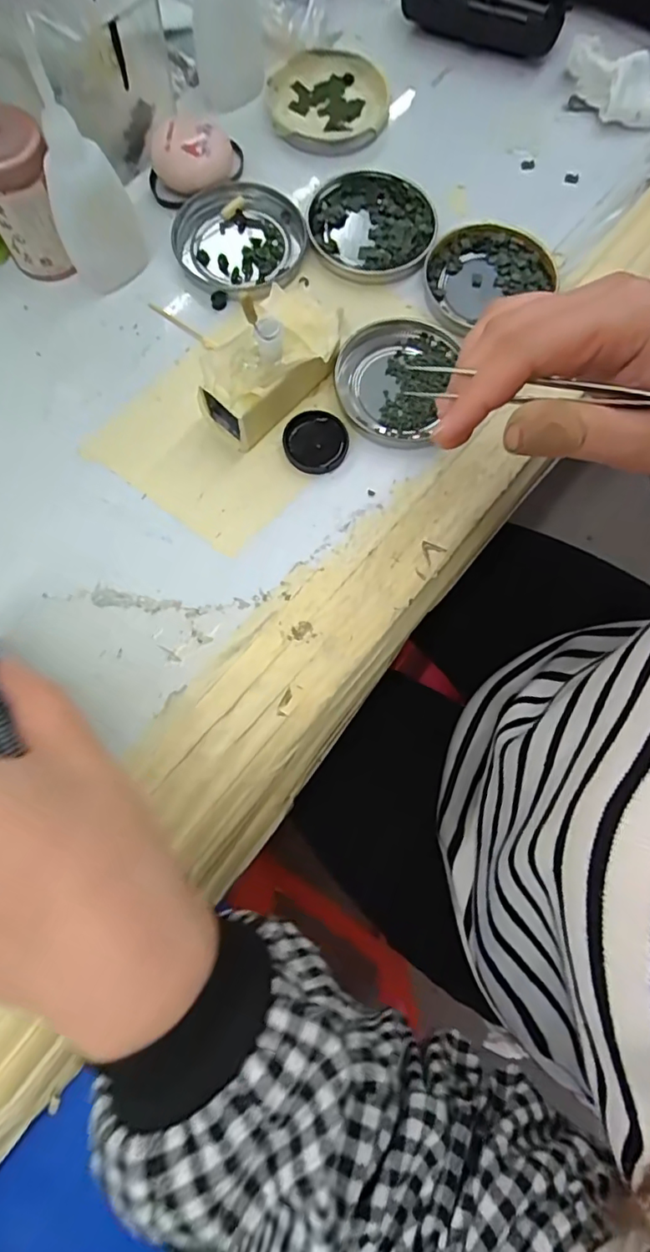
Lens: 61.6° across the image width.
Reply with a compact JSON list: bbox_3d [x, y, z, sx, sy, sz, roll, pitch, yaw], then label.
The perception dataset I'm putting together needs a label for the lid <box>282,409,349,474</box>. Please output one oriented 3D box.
[{"bbox_3d":[-0.006,-0.103,0.305,0.036,0.006,0.034,0,77,-1],"label":"lid"}]

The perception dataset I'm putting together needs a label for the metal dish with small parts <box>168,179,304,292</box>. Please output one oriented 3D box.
[{"bbox_3d":[-0.054,-0.238,0.337,0.078,0.011,0.078,0,77,-1],"label":"metal dish with small parts"}]

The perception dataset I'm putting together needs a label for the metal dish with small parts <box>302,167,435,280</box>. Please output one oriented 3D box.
[{"bbox_3d":[0.029,-0.248,0.338,0.076,0.007,0.076,0,77,-1],"label":"metal dish with small parts"}]

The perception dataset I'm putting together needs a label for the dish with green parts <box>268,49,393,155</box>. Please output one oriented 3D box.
[{"bbox_3d":[0.002,-0.349,0.363,0.078,0.012,0.079,0,77,-1],"label":"dish with green parts"}]

